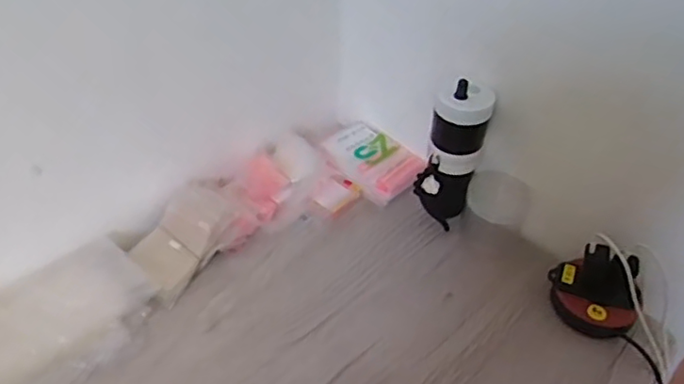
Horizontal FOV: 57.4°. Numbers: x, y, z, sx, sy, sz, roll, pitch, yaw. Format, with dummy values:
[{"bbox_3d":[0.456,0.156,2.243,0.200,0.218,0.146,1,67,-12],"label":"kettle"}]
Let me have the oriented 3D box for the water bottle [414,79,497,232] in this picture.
[{"bbox_3d":[0.170,-0.057,0.969,0.080,0.235,0.086,20,46,16],"label":"water bottle"}]

